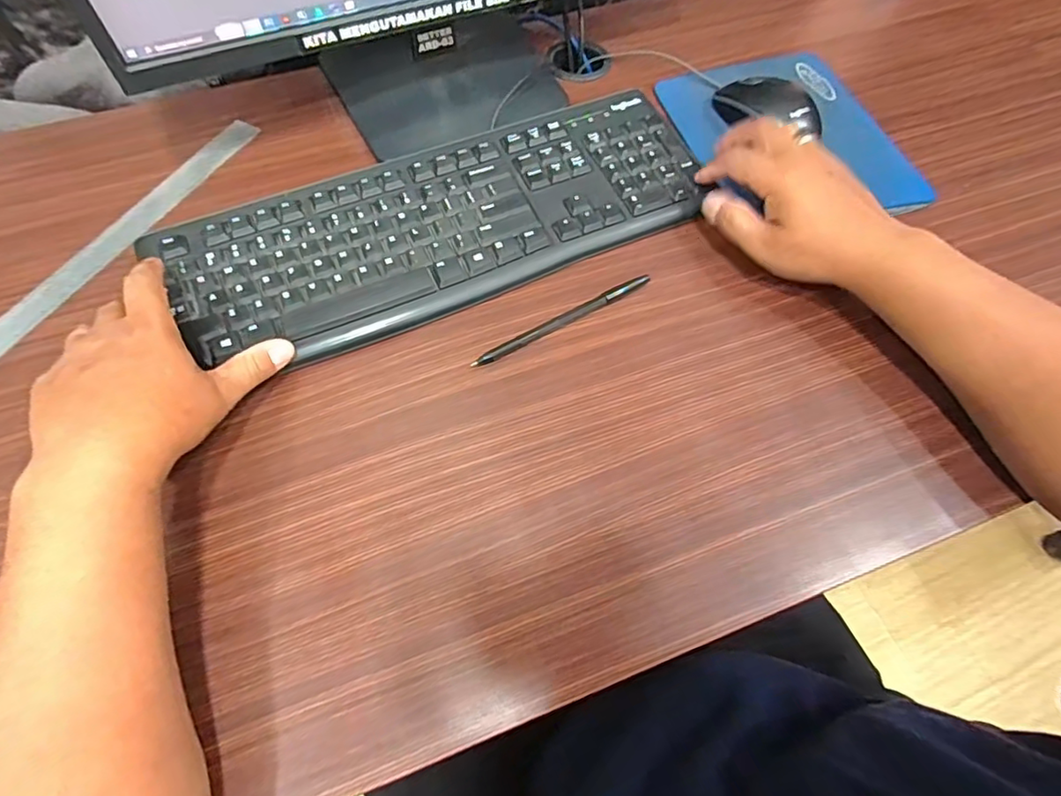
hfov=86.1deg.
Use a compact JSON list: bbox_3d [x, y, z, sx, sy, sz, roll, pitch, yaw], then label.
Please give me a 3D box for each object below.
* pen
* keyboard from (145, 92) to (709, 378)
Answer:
[{"bbox_3d":[0.025,-0.058,0.418,0.147,0.006,0.010,-28,66,-14],"label":"pen"},{"bbox_3d":[-0.064,-0.137,0.449,0.403,0.022,0.144,-21,65,-11],"label":"keyboard"}]

